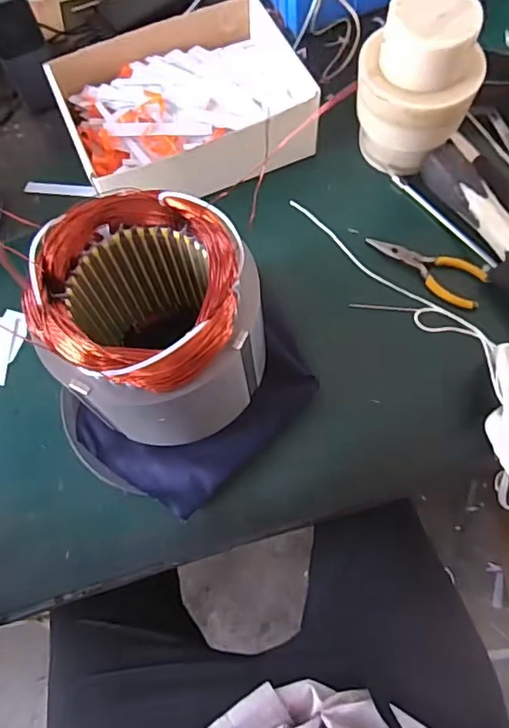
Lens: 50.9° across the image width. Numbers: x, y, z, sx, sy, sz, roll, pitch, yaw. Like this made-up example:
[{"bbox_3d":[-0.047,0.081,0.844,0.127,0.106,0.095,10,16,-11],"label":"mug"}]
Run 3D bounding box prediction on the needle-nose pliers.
[{"bbox_3d":[0.165,-0.094,0.523,0.118,0.013,0.045,26,72,12],"label":"needle-nose pliers"}]

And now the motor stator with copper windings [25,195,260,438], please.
[{"bbox_3d":[-0.073,-0.018,0.407,0.147,0.161,0.148,-43,73,-13],"label":"motor stator with copper windings"}]

